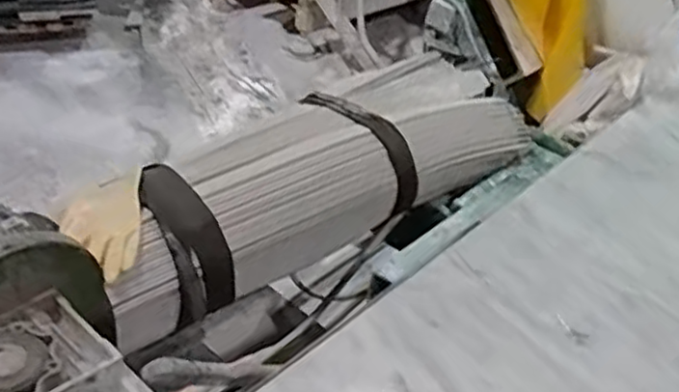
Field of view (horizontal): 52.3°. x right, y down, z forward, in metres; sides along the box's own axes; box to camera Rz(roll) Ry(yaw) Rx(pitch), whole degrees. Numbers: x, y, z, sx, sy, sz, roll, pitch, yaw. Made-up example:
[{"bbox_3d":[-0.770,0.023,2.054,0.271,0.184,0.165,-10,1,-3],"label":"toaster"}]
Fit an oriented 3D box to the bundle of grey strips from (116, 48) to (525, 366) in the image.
[{"bbox_3d":[-0.048,-0.034,1.236,0.856,0.190,0.295,-18,44,-34],"label":"bundle of grey strips"}]

